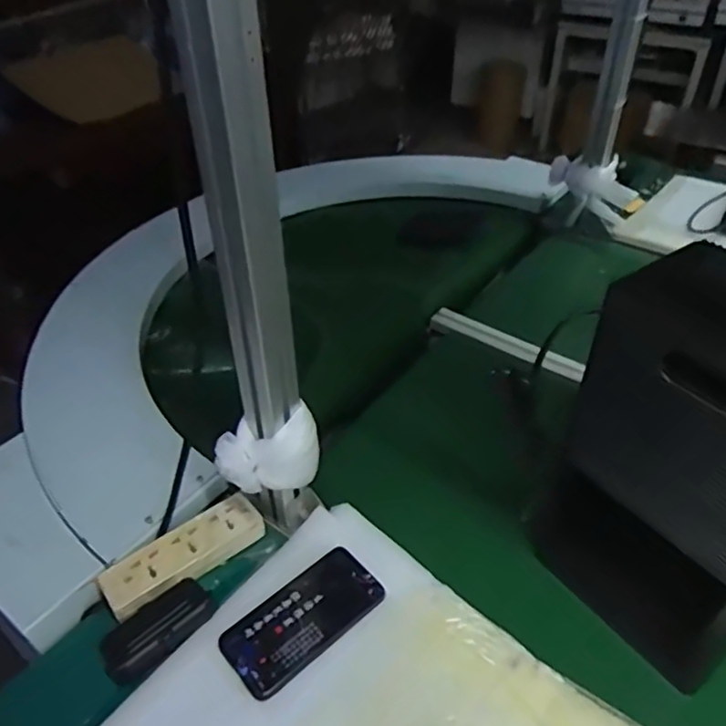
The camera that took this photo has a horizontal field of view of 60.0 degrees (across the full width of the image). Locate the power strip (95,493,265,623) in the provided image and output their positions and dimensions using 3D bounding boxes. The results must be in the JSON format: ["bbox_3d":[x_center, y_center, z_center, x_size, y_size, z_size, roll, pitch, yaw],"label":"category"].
[{"bbox_3d":[-0.187,0.202,0.661,0.168,0.027,0.057,-30,48,-30],"label":"power strip"}]

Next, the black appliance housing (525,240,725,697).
[{"bbox_3d":[0.279,0.093,0.544,0.143,0.333,0.186,-27,46,-28],"label":"black appliance housing"}]

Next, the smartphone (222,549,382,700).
[{"bbox_3d":[-0.057,0.249,0.613,0.153,0.016,0.077,-29,47,-30],"label":"smartphone"}]

